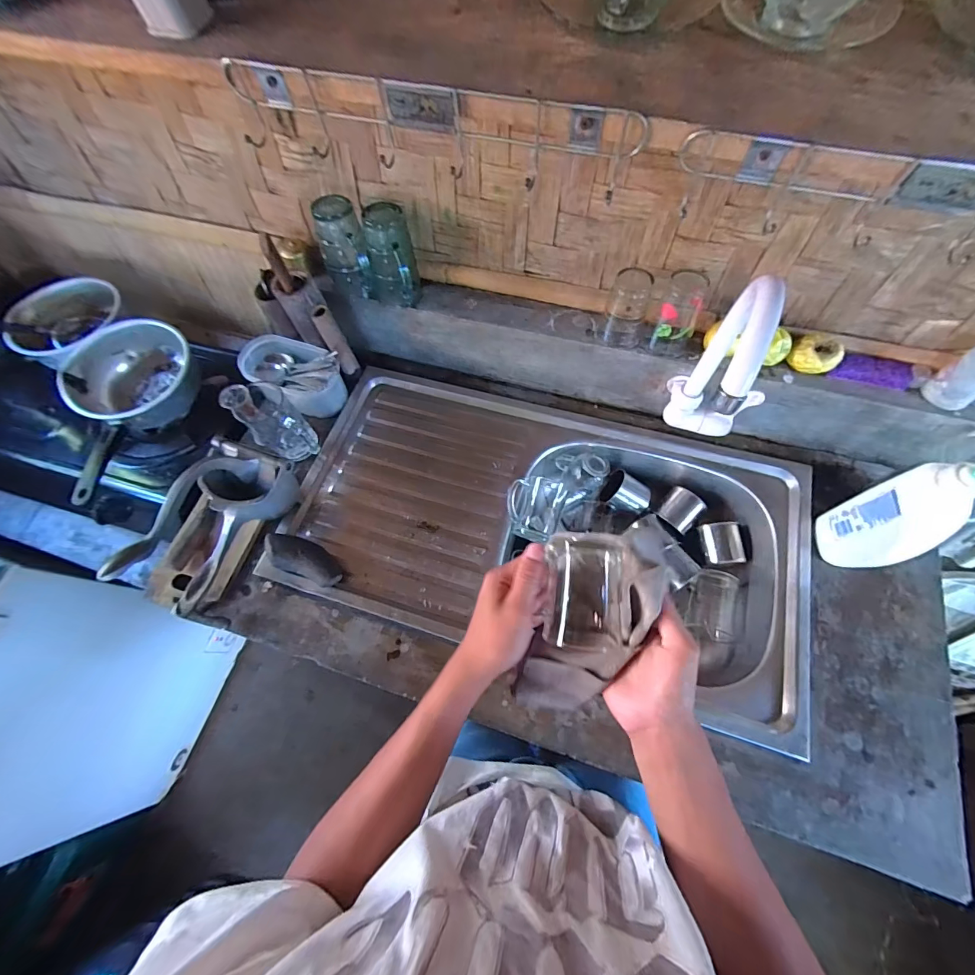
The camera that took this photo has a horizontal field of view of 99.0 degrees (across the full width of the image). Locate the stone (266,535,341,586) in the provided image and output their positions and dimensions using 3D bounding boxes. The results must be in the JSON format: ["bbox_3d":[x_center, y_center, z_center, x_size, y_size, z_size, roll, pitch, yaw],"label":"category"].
[{"bbox_3d":[-0.260,0.103,0.592,0.113,0.044,0.048,31,70,0],"label":"stone"}]

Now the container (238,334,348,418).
[{"bbox_3d":[-0.331,-0.190,0.720,0.184,0.088,0.096,26,70,14],"label":"container"}]

